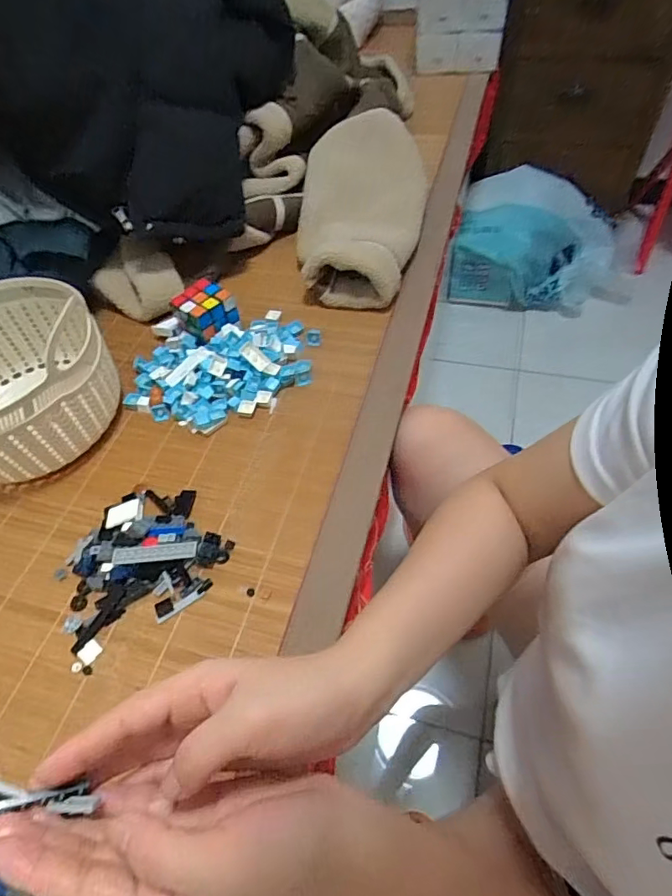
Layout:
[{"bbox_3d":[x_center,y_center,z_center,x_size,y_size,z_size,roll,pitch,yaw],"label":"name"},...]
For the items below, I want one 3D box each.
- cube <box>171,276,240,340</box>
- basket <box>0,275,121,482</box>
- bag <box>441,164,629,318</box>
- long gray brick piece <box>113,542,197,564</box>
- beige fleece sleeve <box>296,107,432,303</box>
[{"bbox_3d":[-0.166,-0.173,0.667,0.063,0.060,0.064,-40,60,-22],"label":"cube"},{"bbox_3d":[-0.361,-0.076,0.570,0.197,0.134,0.216,-38,60,-21],"label":"basket"},{"bbox_3d":[0.525,-0.540,1.334,0.431,0.193,0.323,6,55,10],"label":"bag"},{"bbox_3d":[-0.173,0.101,0.490,0.078,0.007,0.017,-6,54,0],"label":"long gray brick piece"},{"bbox_3d":[0.039,-0.364,0.766,0.176,0.093,0.371,6,55,9],"label":"beige fleece sleeve"}]

